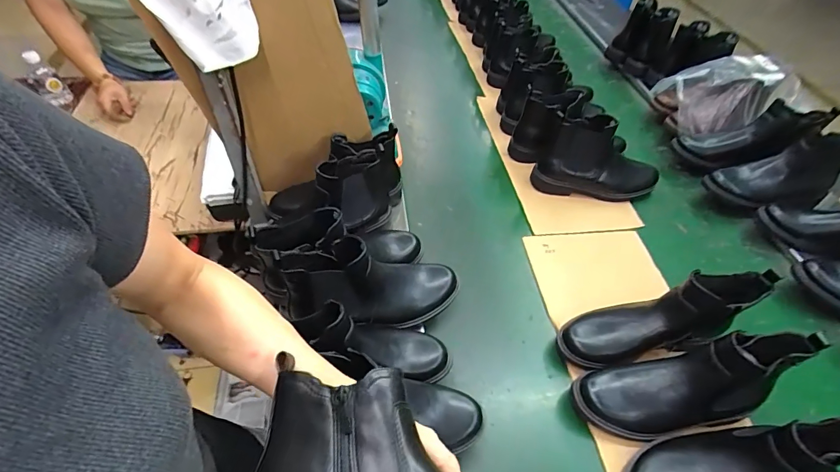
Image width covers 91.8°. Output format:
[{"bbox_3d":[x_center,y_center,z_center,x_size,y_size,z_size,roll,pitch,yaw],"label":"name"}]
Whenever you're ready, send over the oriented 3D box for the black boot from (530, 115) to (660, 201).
[{"bbox_3d":[0.395,-0.161,0.870,0.257,0.175,0.091,0,50,-4],"label":"black boot"}]

